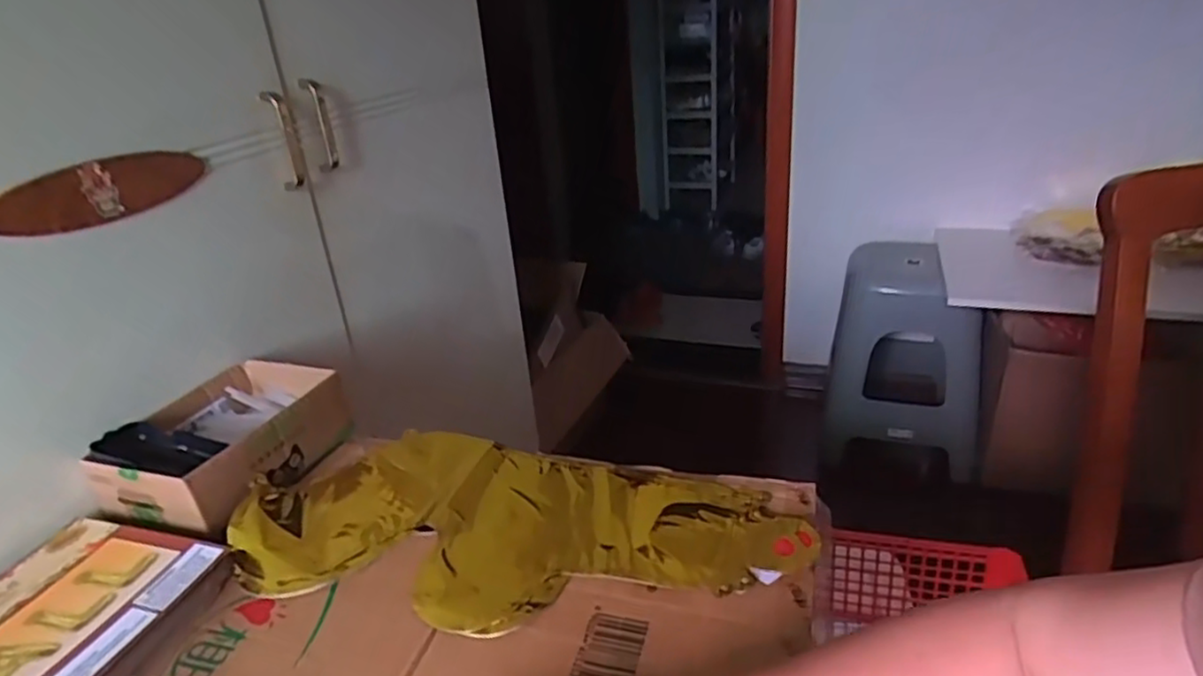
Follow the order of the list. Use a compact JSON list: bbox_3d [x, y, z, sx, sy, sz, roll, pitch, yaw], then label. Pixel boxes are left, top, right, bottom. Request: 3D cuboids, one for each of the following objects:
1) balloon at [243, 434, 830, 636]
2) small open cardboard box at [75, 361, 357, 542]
[{"bbox_3d":[-0.068,0.147,0.549,0.431,0.014,0.198,5,28,18],"label":"balloon"},{"bbox_3d":[-0.340,0.095,0.636,0.145,0.063,0.187,5,28,17],"label":"small open cardboard box"}]

